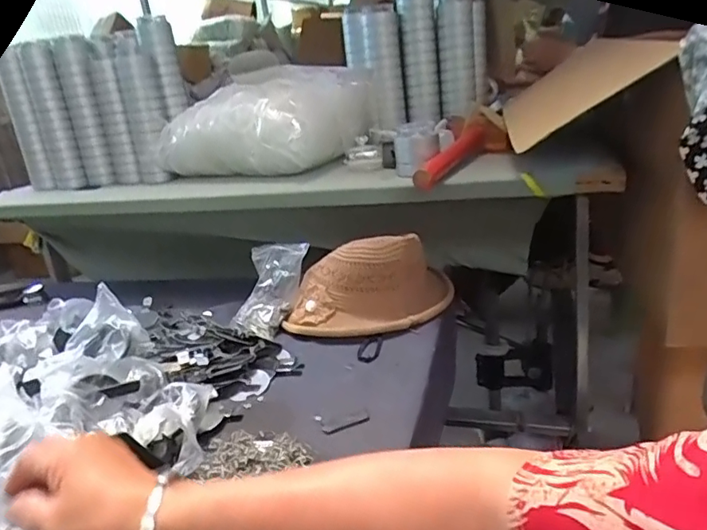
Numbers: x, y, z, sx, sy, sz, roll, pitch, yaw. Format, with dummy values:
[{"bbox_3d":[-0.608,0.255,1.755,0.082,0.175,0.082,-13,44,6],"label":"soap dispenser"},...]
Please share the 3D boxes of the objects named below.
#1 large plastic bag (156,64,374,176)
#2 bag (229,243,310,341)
[{"bbox_3d":[-0.155,-0.250,0.945,0.366,0.149,0.203,7,24,37],"label":"large plastic bag"},{"bbox_3d":[-0.128,0.042,0.816,0.102,0.048,0.156,4,66,23],"label":"bag"}]

